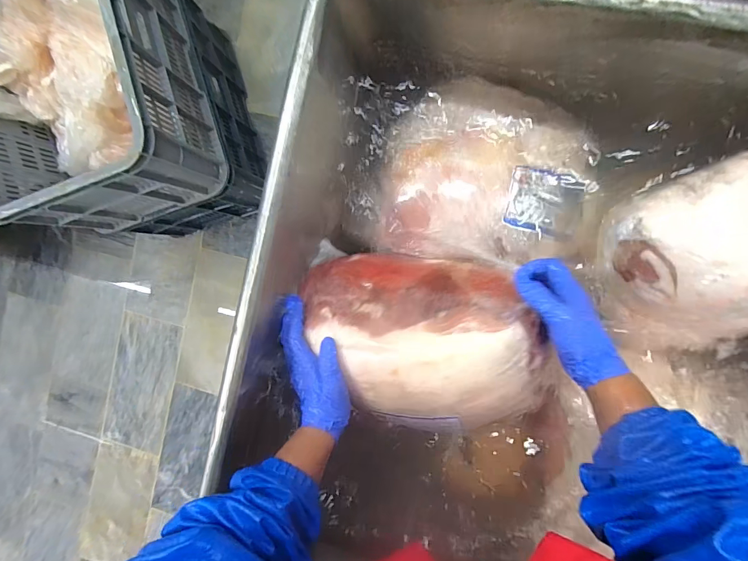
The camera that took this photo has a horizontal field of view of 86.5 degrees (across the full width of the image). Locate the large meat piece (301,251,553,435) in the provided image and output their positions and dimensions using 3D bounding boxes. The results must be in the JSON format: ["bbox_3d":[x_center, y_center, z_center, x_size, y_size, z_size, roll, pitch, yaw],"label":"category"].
[{"bbox_3d":[0.049,0.073,0.438,0.263,0.108,0.193,3,93,9],"label":"large meat piece"}]

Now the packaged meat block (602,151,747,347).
[{"bbox_3d":[0.396,-0.035,0.405,0.298,0.092,0.188,-22,89,10],"label":"packaged meat block"}]

